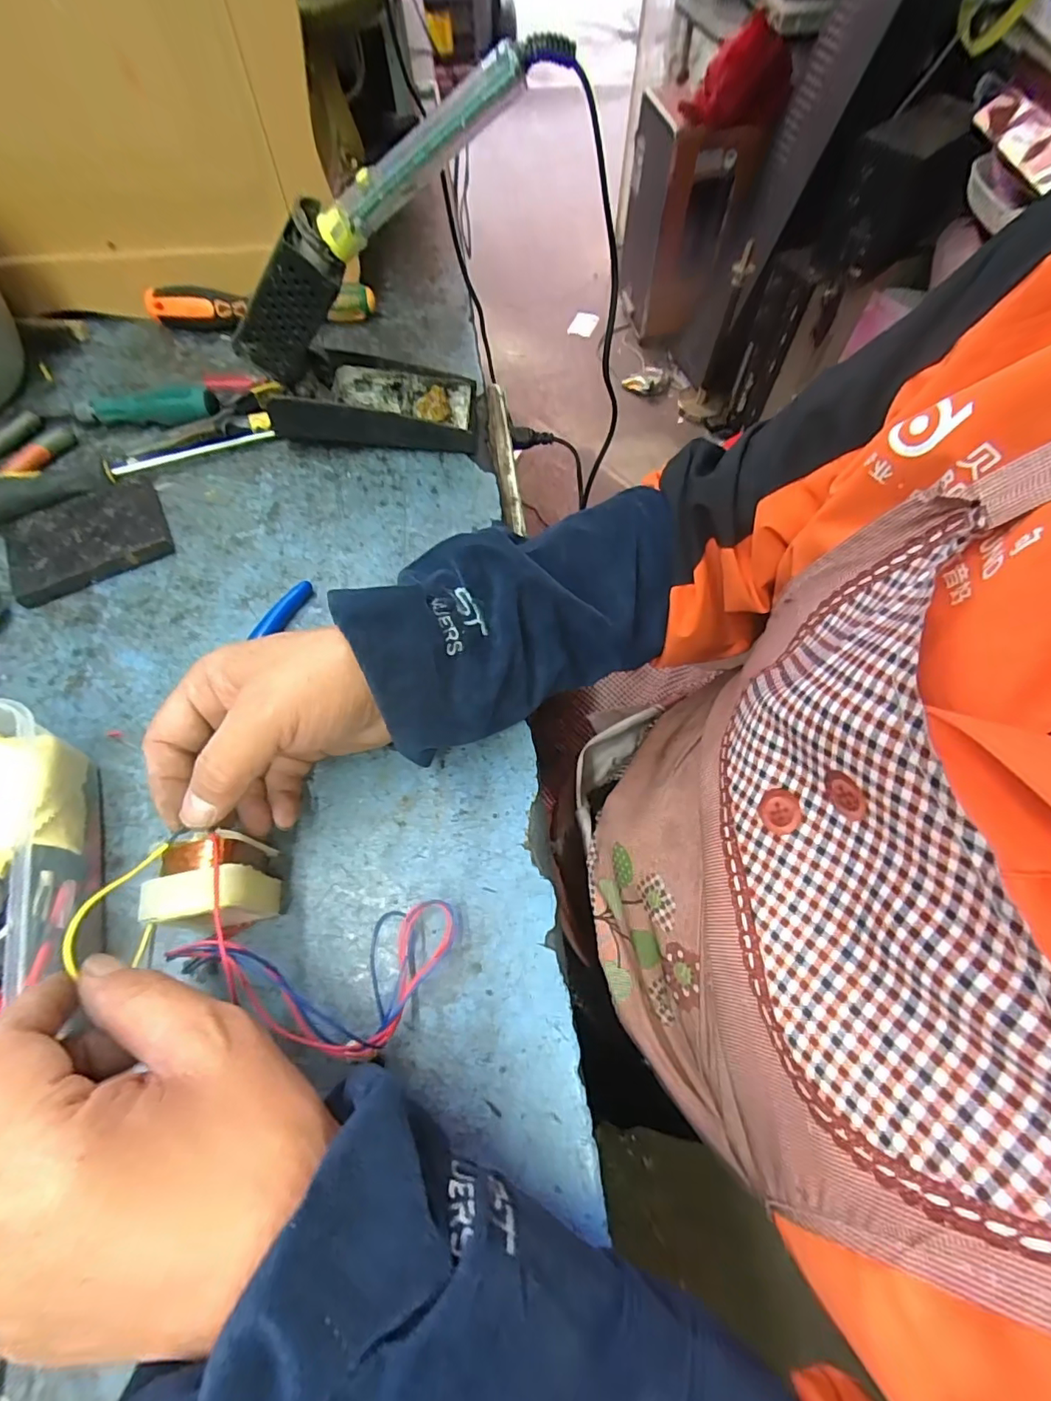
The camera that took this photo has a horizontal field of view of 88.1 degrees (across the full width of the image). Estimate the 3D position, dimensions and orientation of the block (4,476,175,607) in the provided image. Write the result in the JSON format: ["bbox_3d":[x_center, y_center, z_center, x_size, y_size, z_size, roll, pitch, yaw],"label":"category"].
[{"bbox_3d":[-0.322,-0.120,0.401,0.106,0.015,0.081,-30,68,-15],"label":"block"}]

